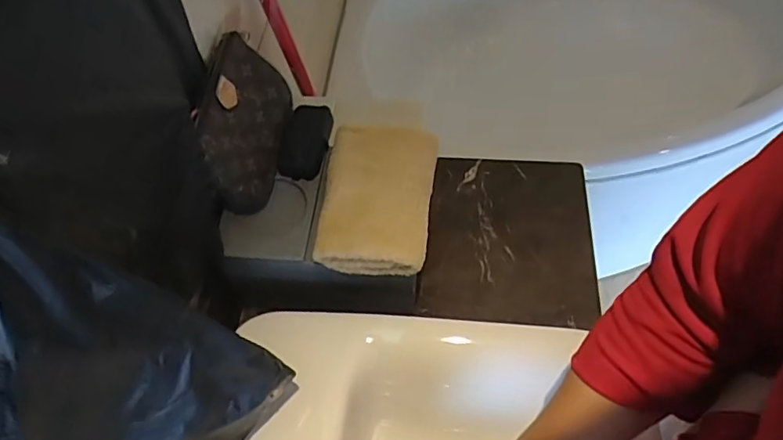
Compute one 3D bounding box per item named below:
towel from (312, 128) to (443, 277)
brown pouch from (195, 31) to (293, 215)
[{"bbox_3d":[-0.013,-0.026,0.619,0.115,0.051,0.184,5,57,7],"label":"towel"},{"bbox_3d":[-0.166,-0.120,0.650,0.073,0.110,0.222,-7,56,-1],"label":"brown pouch"}]

